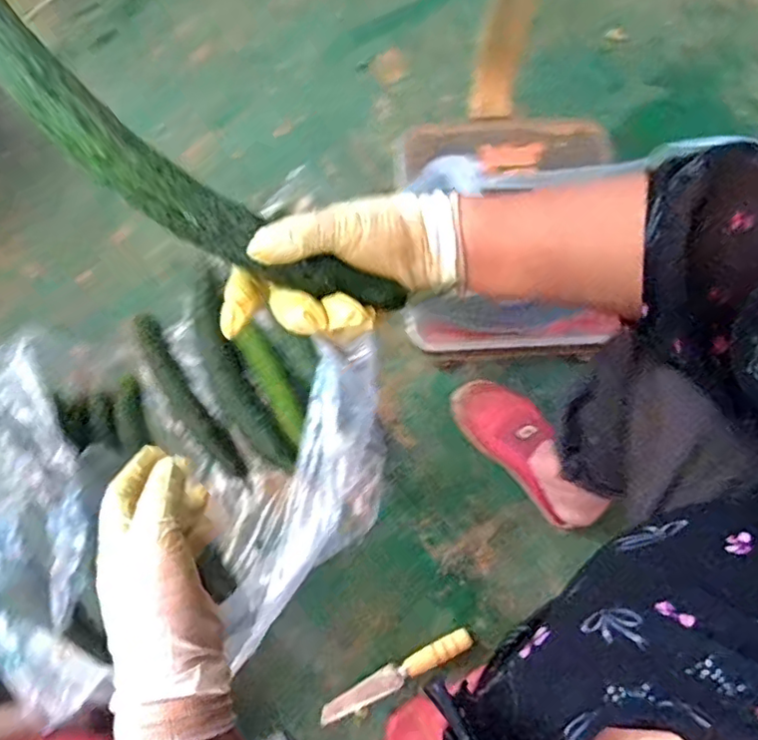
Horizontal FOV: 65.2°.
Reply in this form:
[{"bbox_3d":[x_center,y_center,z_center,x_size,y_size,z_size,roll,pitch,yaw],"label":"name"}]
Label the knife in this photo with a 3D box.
[{"bbox_3d":[0.021,0.371,0.718,0.198,0.030,0.028,-26,76,-8],"label":"knife"}]

